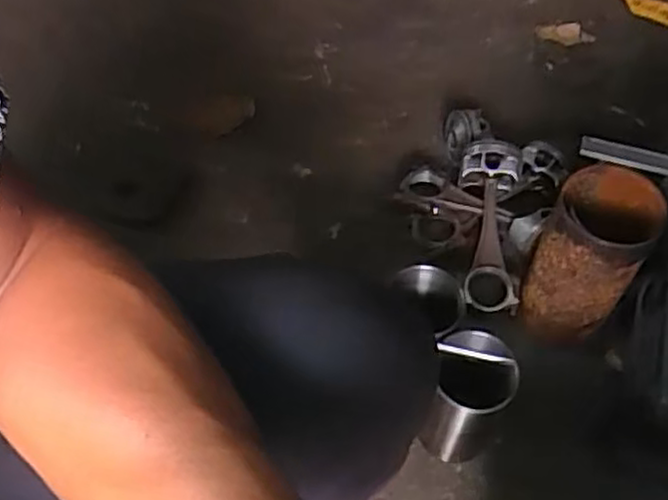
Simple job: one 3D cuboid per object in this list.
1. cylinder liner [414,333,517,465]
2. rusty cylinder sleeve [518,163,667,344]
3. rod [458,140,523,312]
[{"bbox_3d":[0.123,0.134,0.662,0.075,0.153,0.074,21,58,16],"label":"cylinder liner"},{"bbox_3d":[0.258,0.010,0.736,0.097,0.176,0.098,21,58,16],"label":"rusty cylinder sleeve"},{"bbox_3d":[0.184,-0.026,0.838,0.073,0.058,0.201,3,75,4],"label":"rod"}]

